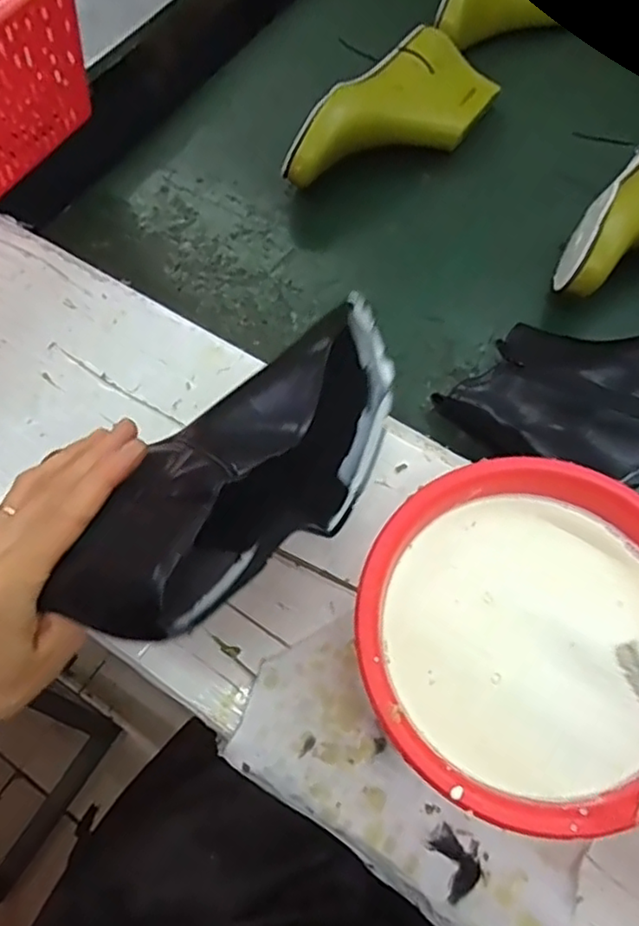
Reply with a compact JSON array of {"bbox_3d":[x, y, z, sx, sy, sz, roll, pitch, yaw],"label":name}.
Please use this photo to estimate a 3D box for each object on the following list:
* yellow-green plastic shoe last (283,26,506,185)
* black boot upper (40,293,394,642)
[{"bbox_3d":[0.074,-0.322,0.622,0.102,0.072,0.227,35,72,17],"label":"yellow-green plastic shoe last"},{"bbox_3d":[-0.028,-0.007,0.355,0.082,0.104,0.247,34,47,15],"label":"black boot upper"}]

